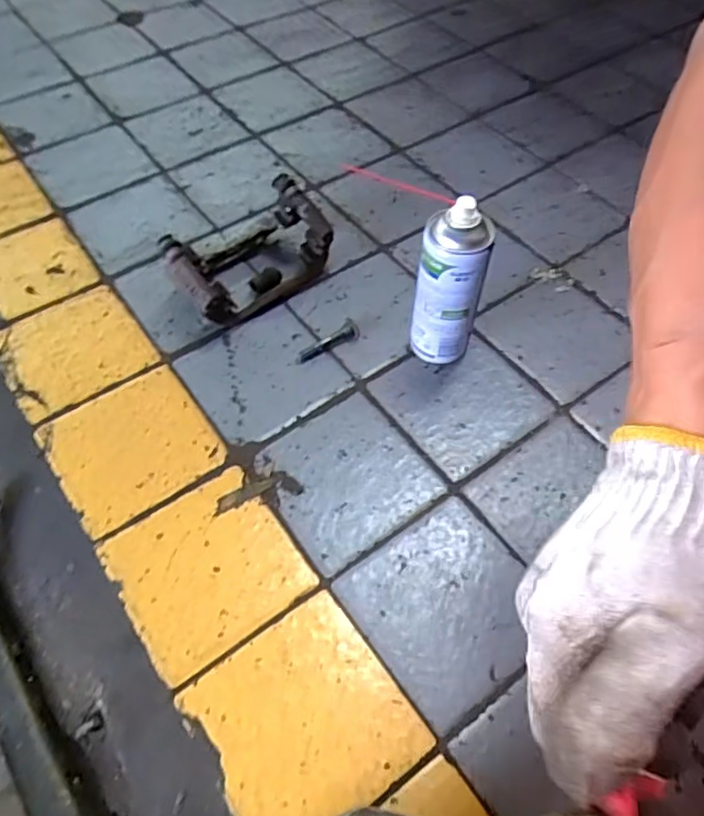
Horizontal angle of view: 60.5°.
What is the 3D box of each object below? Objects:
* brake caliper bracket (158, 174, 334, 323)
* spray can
[{"bbox_3d":[-0.122,-0.181,0.706,0.180,0.084,0.101,-34,63,-21],"label":"brake caliper bracket"},{"bbox_3d":[0.097,-0.121,0.606,0.062,0.192,0.053,9,57,5],"label":"spray can"}]

